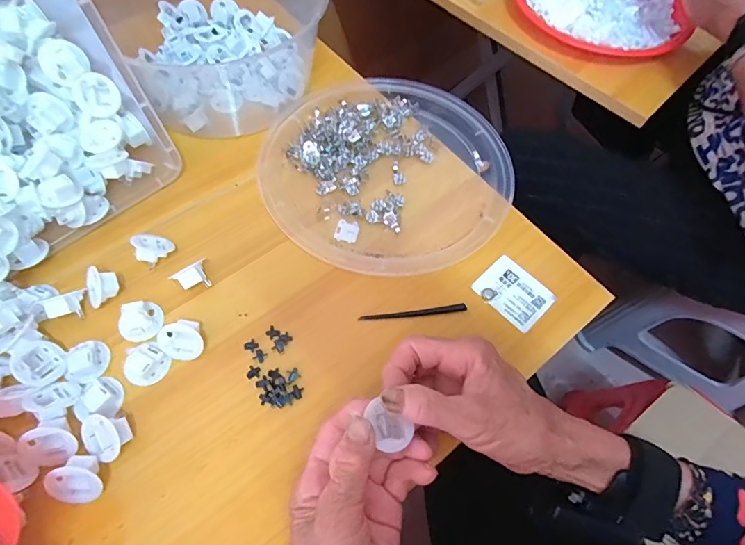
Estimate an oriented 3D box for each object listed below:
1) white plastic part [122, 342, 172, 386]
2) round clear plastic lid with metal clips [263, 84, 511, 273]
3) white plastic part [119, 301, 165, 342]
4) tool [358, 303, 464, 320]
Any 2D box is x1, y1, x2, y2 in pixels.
[{"bbox_3d":[-0.166,0.067,0.318,0.030,0.012,0.028,1,62,-2],"label":"white plastic part"},{"bbox_3d":[0.012,-0.103,0.416,0.233,0.013,0.226,1,62,-2],"label":"round clear plastic lid with metal clips"},{"bbox_3d":[-0.179,0.038,0.336,0.030,0.013,0.030,4,86,-14],"label":"white plastic part"},{"bbox_3d":[0.034,0.033,0.356,0.087,0.004,0.007,-6,63,-6],"label":"tool"}]

